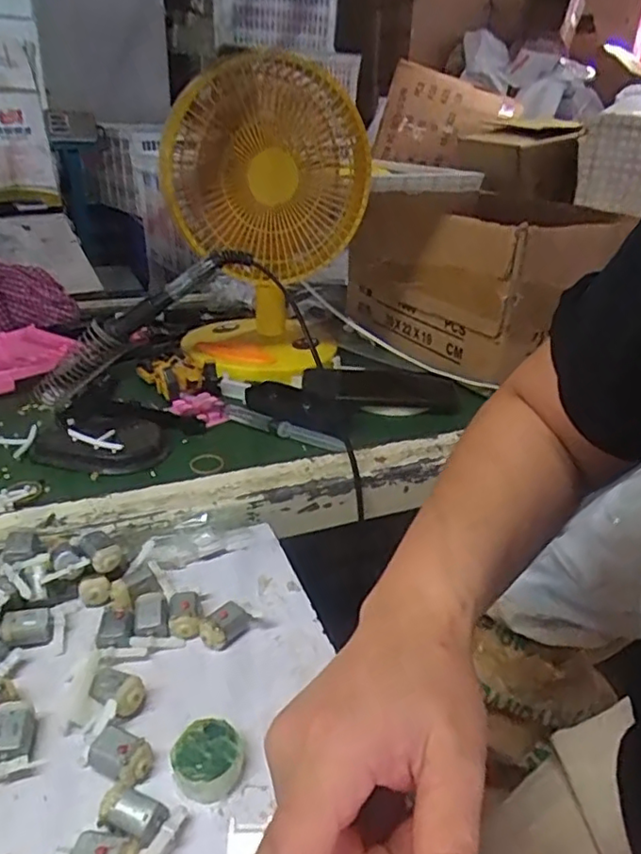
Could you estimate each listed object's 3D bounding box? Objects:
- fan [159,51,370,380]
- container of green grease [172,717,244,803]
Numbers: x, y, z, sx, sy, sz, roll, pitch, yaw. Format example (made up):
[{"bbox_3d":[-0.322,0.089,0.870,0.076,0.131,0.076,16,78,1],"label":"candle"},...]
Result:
[{"bbox_3d":[-0.063,-0.224,0.704,0.209,0.289,0.174,-5,28,-12],"label":"fan"},{"bbox_3d":[-0.055,0.160,0.295,0.031,0.017,0.031,1,28,-1],"label":"container of green grease"}]

